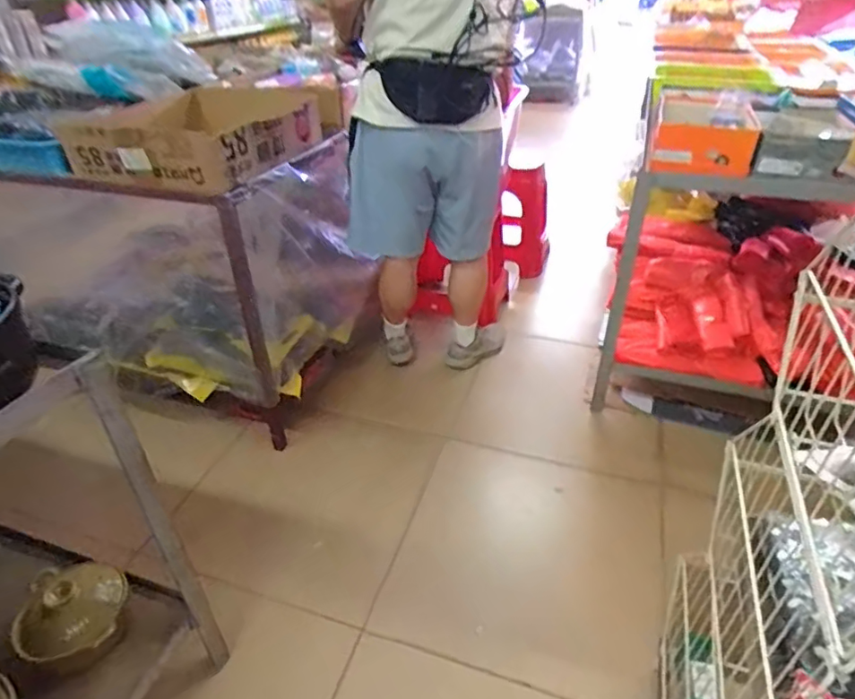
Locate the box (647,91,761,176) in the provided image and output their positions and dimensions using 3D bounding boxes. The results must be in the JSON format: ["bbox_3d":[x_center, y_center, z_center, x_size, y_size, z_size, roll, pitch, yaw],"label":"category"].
[{"bbox_3d":[0.670,-0.525,1.312,0.218,0.115,0.311,12,38,18],"label":"box"}]

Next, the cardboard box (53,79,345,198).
[{"bbox_3d":[-0.561,-0.614,1.488,0.501,0.148,0.801,10,37,16],"label":"cardboard box"}]

